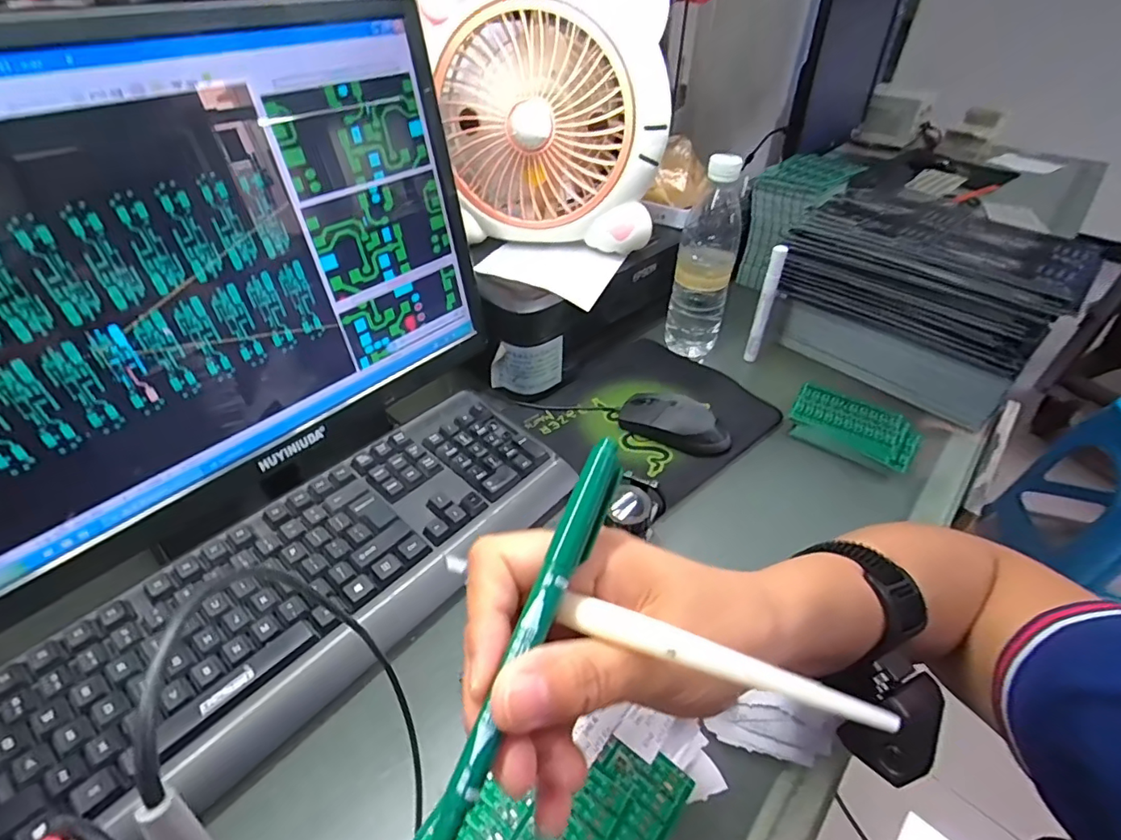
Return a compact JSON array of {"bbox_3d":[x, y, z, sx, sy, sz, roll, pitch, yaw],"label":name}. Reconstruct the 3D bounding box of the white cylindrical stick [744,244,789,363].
[{"bbox_3d":[0.236,-0.131,0.623,0.015,0.144,0.018,12,42,12],"label":"white cylindrical stick"}]

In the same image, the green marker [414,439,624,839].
[{"bbox_3d":[-0.012,0.071,0.164,0.011,0.010,0.145,19,67,20],"label":"green marker"}]

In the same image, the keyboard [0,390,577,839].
[{"bbox_3d":[-0.178,0.119,0.403,0.152,0.040,0.431,30,49,29],"label":"keyboard"}]

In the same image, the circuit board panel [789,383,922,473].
[{"bbox_3d":[0.302,0.003,0.552,0.120,0.016,0.069,30,48,29],"label":"circuit board panel"}]

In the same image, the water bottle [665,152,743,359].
[{"bbox_3d":[0.168,-0.180,0.622,0.066,0.224,0.063,12,42,12],"label":"water bottle"}]

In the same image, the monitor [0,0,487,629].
[{"bbox_3d":[-0.242,-0.084,0.370,0.076,0.306,0.429,28,48,27],"label":"monitor"}]

